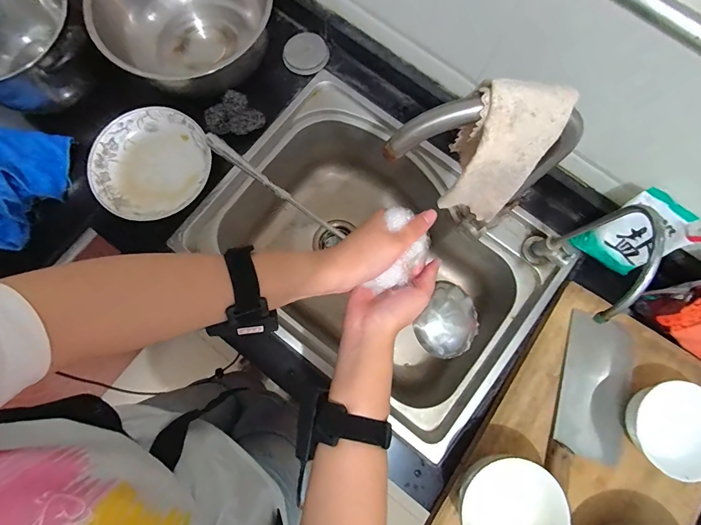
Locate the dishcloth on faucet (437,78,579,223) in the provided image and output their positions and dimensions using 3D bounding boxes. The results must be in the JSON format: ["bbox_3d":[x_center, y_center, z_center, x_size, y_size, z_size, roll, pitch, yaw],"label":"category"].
[{"bbox_3d":[0.130,-0.099,0.344,0.078,0.126,0.087,24,80,4],"label":"dishcloth on faucet"}]

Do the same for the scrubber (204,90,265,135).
[{"bbox_3d":[-0.189,-0.233,0.593,0.081,0.037,0.067,-41,83,-7],"label":"scrubber"}]

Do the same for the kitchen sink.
[{"bbox_3d":[0.040,-0.009,0.678,0.535,0.213,0.385,39,82,6],"label":"kitchen sink"}]

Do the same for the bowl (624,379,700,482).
[{"bbox_3d":[0.440,0.224,0.503,0.107,0.057,0.123,24,80,4],"label":"bowl"}]

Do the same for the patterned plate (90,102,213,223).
[{"bbox_3d":[-0.312,-0.155,0.577,0.175,0.032,0.165,0,80,-1],"label":"patterned plate"}]

